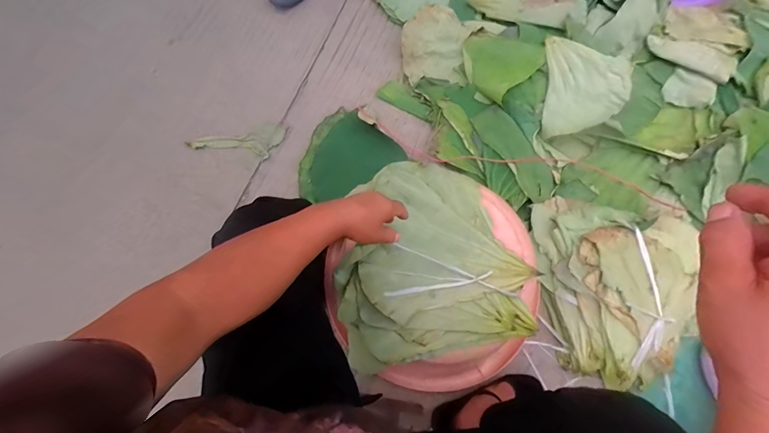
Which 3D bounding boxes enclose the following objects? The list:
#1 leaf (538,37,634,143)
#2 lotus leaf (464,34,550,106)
[{"bbox_3d":[0.509,-0.321,0.918,0.209,0.067,0.254,5,74,4],"label":"leaf"},{"bbox_3d":[0.293,-0.410,0.949,0.177,0.025,0.187,-43,76,-9],"label":"lotus leaf"}]

